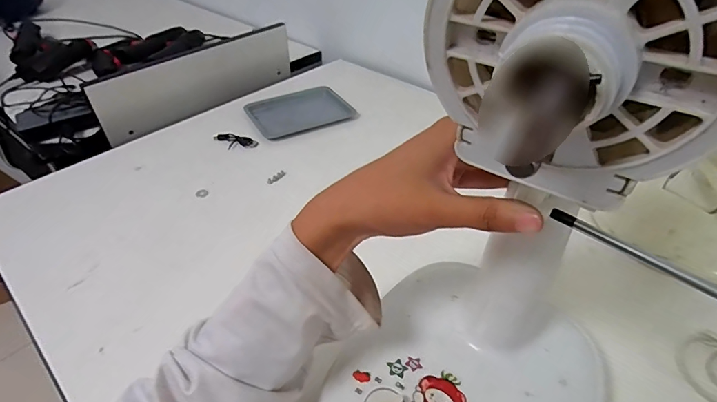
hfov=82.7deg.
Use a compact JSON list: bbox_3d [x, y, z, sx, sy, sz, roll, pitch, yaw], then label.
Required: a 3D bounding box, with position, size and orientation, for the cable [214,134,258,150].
[{"bbox_3d":[-0.199,-0.094,0.649,0.071,0.013,0.029,9,43,11],"label":"cable"}]

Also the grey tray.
[{"bbox_3d":[-0.103,-0.160,0.729,0.172,0.020,0.146,-23,46,-23],"label":"grey tray"}]

